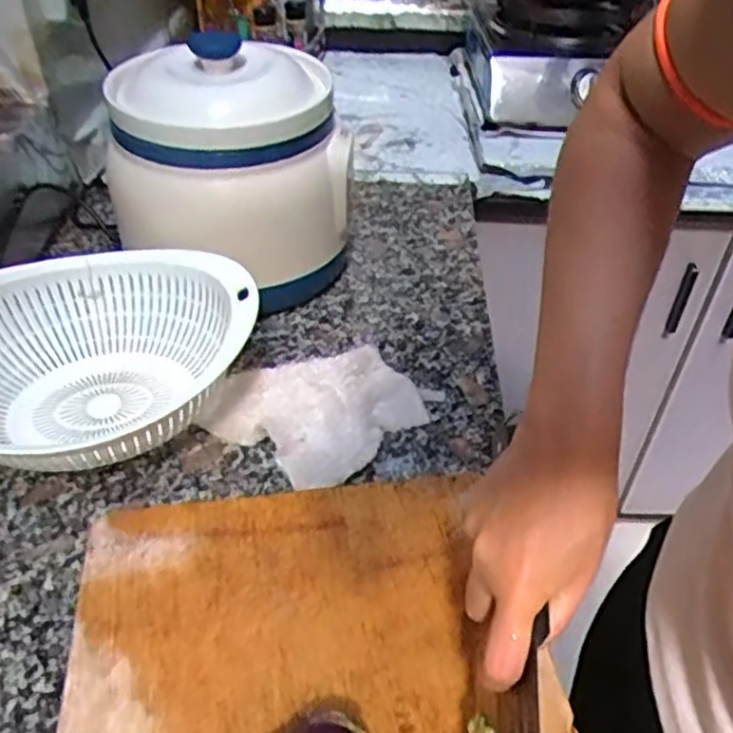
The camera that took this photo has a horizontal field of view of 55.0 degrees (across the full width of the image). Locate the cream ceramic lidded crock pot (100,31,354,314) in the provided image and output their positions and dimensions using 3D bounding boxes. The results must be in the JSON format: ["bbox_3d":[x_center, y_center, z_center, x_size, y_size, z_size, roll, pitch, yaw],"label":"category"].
[{"bbox_3d":[-0.136,-0.190,0.722,0.198,0.225,0.205,29,49,28],"label":"cream ceramic lidded crock pot"}]

